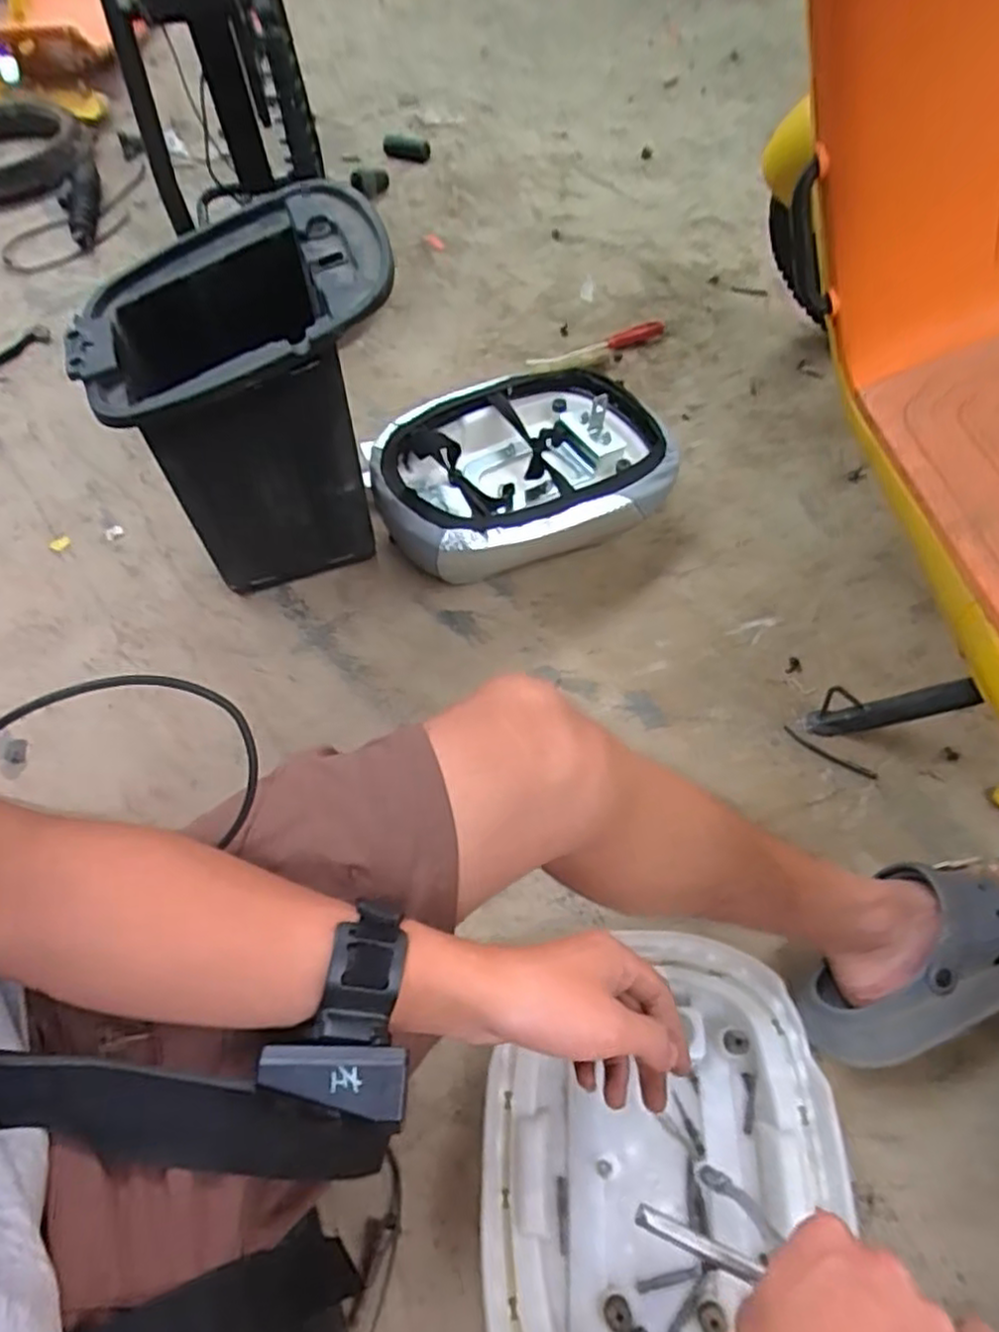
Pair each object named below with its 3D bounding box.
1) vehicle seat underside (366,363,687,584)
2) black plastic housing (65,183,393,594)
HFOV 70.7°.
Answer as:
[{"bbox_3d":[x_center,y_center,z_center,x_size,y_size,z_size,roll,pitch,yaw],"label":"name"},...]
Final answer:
[{"bbox_3d":[0.029,-0.237,0.886,0.361,0.126,0.262,-23,60,-10],"label":"vehicle seat underside"},{"bbox_3d":[-0.235,-0.263,0.749,0.281,0.304,0.214,-20,60,-9],"label":"black plastic housing"}]

